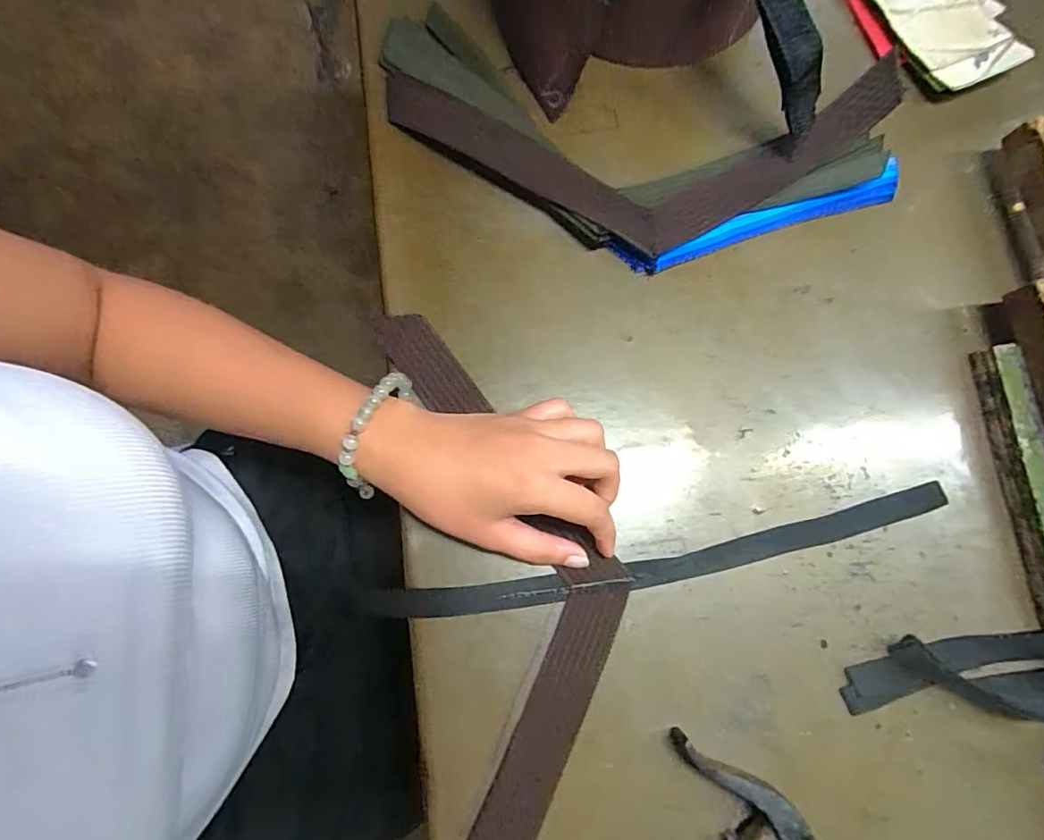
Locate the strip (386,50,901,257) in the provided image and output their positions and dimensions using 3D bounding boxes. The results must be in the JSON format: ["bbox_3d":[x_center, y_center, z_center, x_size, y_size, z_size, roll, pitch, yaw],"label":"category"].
[{"bbox_3d":[0.076,-0.174,0.347,0.336,0.030,0.122,3,78,-3],"label":"strip"}]

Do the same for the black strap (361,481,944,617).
[{"bbox_3d":[0.088,0.084,0.309,0.355,0.004,0.025,-9,79,-5],"label":"black strap"}]

